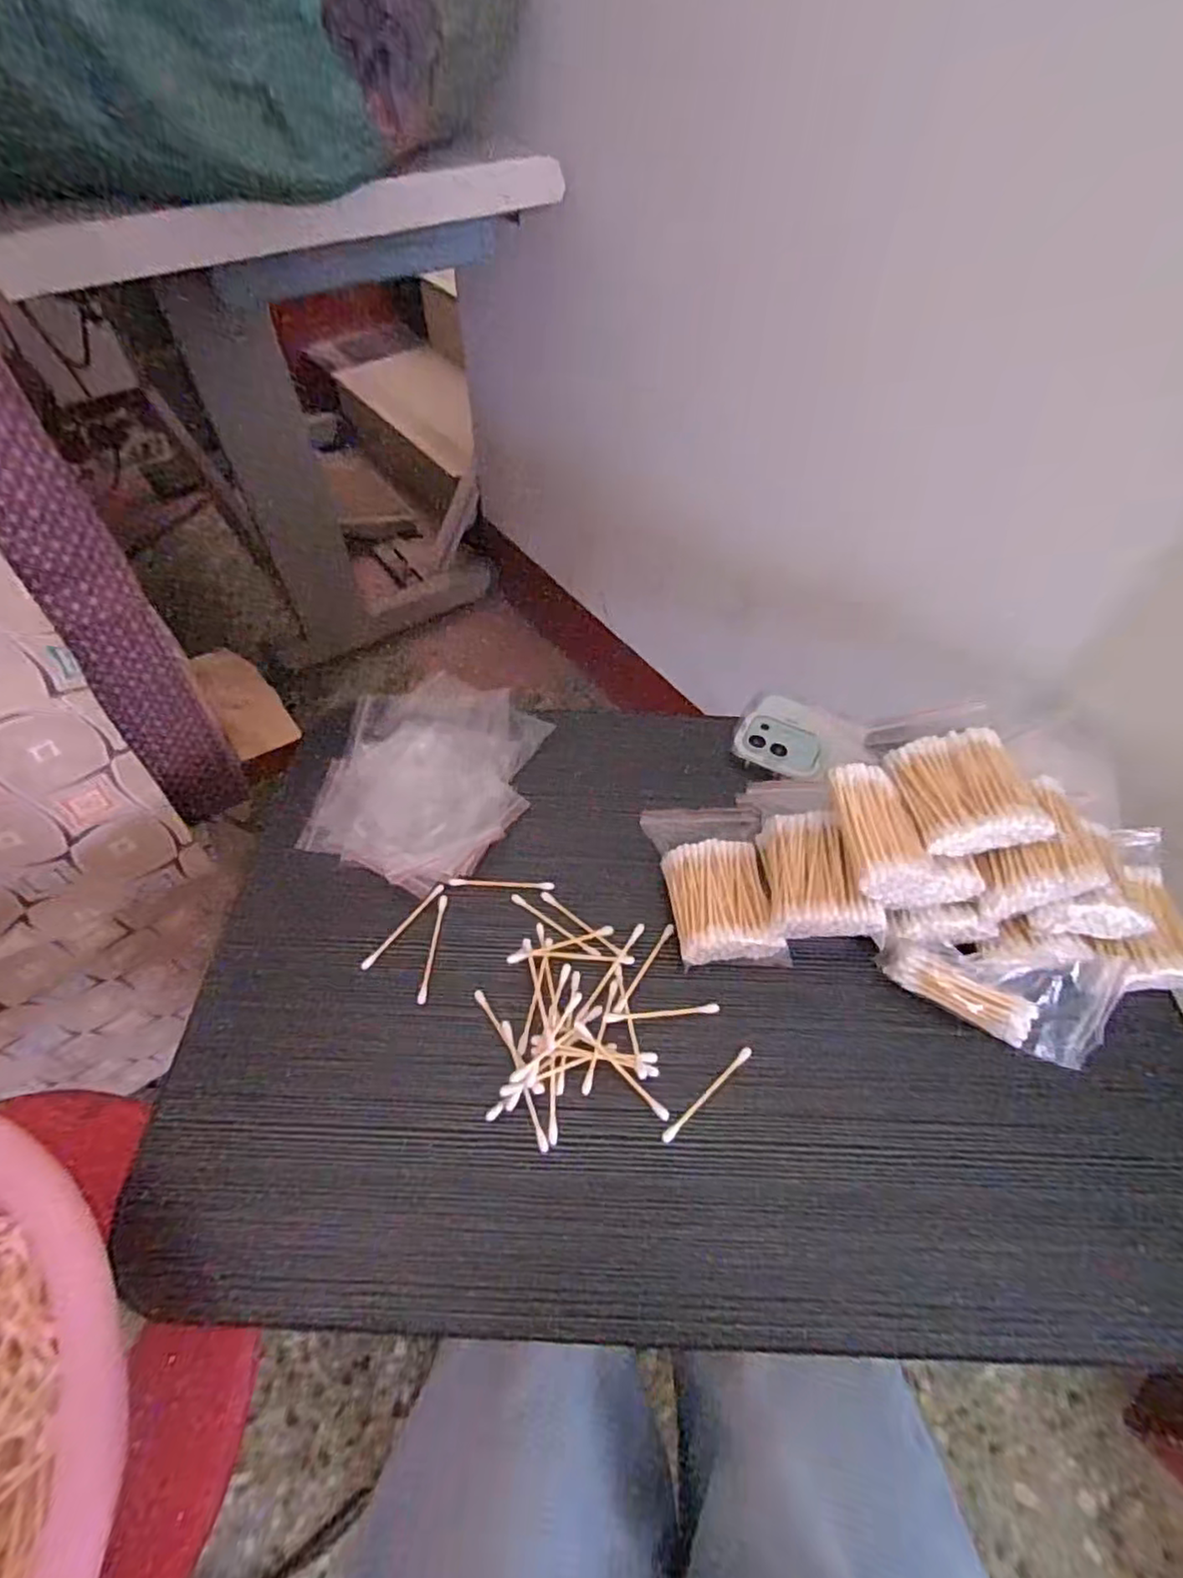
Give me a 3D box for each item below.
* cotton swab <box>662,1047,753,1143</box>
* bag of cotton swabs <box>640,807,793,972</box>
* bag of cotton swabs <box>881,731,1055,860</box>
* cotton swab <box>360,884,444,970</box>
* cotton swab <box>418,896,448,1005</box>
[{"bbox_3d":[0.065,0.169,0.360,0.069,0.006,0.006,-36,63,-23],"label":"cotton swab"},{"bbox_3d":[0.081,0.058,0.418,0.077,0.026,0.109,-4,55,-4],"label":"bag of cotton swabs"},{"bbox_3d":[0.219,0.002,0.382,0.064,0.023,0.072,-16,52,14],"label":"bag of cotton swabs"},{"bbox_3d":[-0.120,0.089,0.417,0.005,0.007,0.069,32,60,20],"label":"cotton swab"},{"bbox_3d":[-0.101,0.101,0.412,0.005,0.005,0.071,4,55,2],"label":"cotton swab"}]

